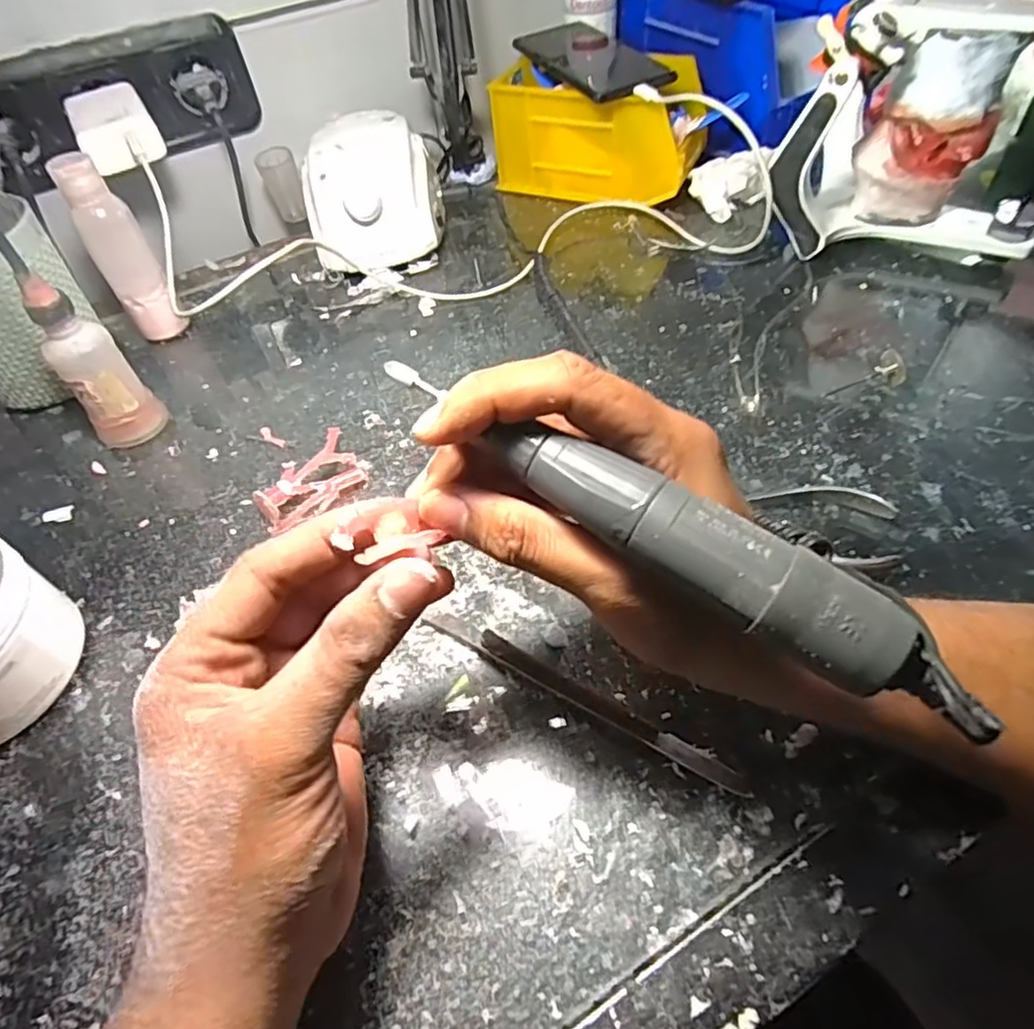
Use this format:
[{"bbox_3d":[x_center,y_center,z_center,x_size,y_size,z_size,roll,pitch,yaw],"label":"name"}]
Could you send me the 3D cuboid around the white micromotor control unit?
[{"bbox_3d":[-0.116,-0.263,0.522,0.105,0.080,0.128,-9,52,-1],"label":"white micromotor control unit"}]

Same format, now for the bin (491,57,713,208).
[{"bbox_3d":[0.075,-0.342,0.562,0.167,0.088,0.099,20,56,20],"label":"bin"}]

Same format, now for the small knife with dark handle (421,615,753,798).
[{"bbox_3d":[0.026,0.079,0.281,0.155,0.011,0.012,23,58,22],"label":"small knife with dark handle"}]

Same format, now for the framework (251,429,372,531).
[{"bbox_3d":[-0.121,-0.019,0.371,0.063,0.016,0.040,-34,56,-19],"label":"framework"}]

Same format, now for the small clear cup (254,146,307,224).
[{"bbox_3d":[-0.197,-0.277,0.536,0.030,0.054,0.025,-21,53,-11],"label":"small clear cup"}]

